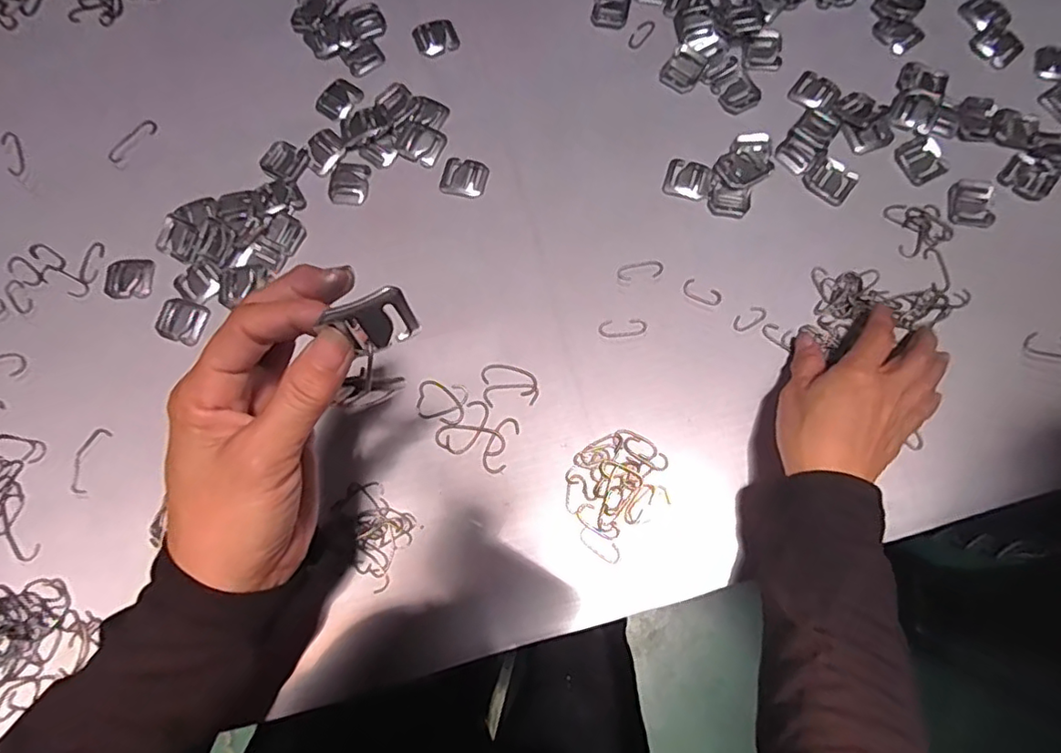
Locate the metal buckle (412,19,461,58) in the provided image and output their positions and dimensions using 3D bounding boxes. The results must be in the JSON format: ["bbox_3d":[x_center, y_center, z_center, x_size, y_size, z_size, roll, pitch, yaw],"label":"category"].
[{"bbox_3d":[-0.079,-0.284,0.489,0.034,0.004,0.031,-24,77,-4],"label":"metal buckle"}]

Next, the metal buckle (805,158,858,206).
[{"bbox_3d":[0.229,-0.149,0.443,0.033,0.004,0.032,37,80,10],"label":"metal buckle"}]

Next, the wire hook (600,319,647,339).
[{"bbox_3d":[0.067,-0.035,0.423,0.034,0.004,0.013,-3,76,1],"label":"wire hook"}]

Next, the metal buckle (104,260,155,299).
[{"bbox_3d":[-0.303,-0.074,0.441,0.037,0.004,0.029,1,76,2],"label":"metal buckle"}]

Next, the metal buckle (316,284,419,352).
[{"bbox_3d":[-0.057,-0.021,0.219,0.026,0.032,0.008,-27,56,-4],"label":"metal buckle"}]

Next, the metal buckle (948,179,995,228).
[{"bbox_3d":[0.329,-0.130,0.436,0.031,0.004,0.037,6,77,3],"label":"metal buckle"}]

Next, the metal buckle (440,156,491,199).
[{"bbox_3d":[-0.051,-0.156,0.458,0.035,0.004,0.030,11,77,4],"label":"metal buckle"}]

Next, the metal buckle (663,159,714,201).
[{"bbox_3d":[0.123,-0.153,0.452,0.036,0.004,0.030,15,77,5],"label":"metal buckle"}]

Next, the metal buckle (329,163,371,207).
[{"bbox_3d":[-0.142,-0.152,0.459,0.029,0.004,0.036,4,77,3],"label":"metal buckle"}]

